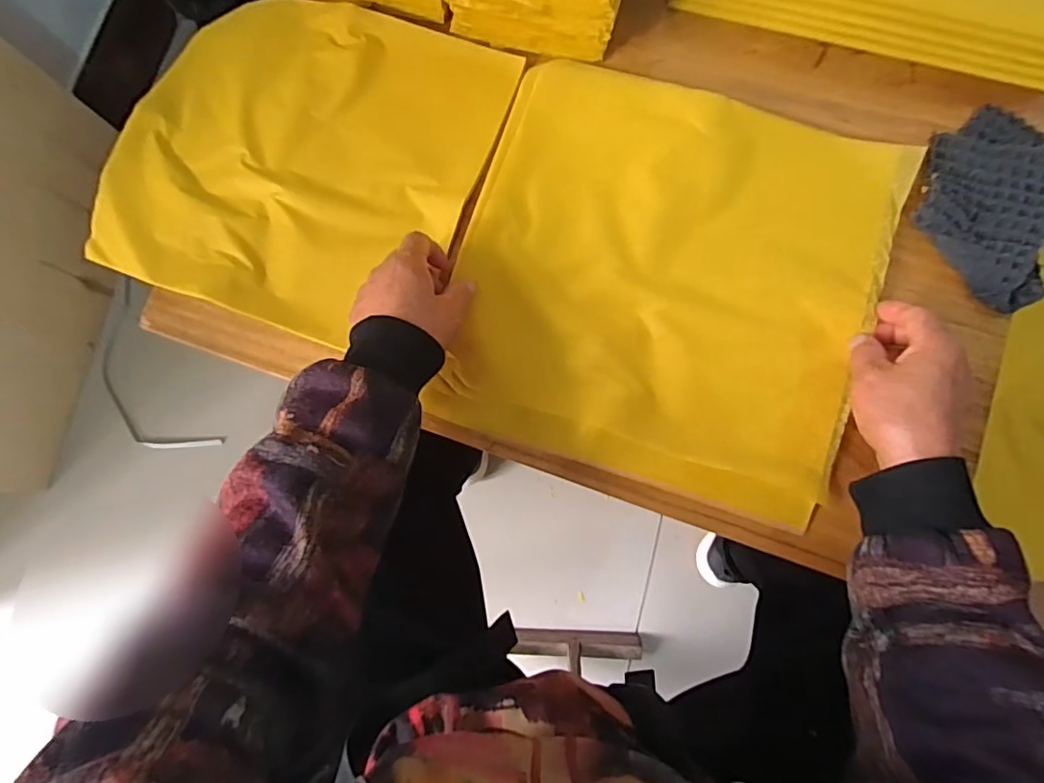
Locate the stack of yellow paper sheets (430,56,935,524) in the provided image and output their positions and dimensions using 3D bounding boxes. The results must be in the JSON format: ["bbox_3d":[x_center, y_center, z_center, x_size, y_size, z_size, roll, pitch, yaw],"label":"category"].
[{"bbox_3d":[0.113,-0.091,0.437,0.314,0.013,0.316,18,82,5],"label":"stack of yellow paper sheets"}]

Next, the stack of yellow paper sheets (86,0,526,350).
[{"bbox_3d":[-0.192,-0.203,0.478,0.305,0.014,0.289,20,82,6],"label":"stack of yellow paper sheets"}]

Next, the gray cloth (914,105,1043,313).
[{"bbox_3d":[0.375,-0.152,0.436,0.103,0.019,0.164,19,82,6],"label":"gray cloth"}]

